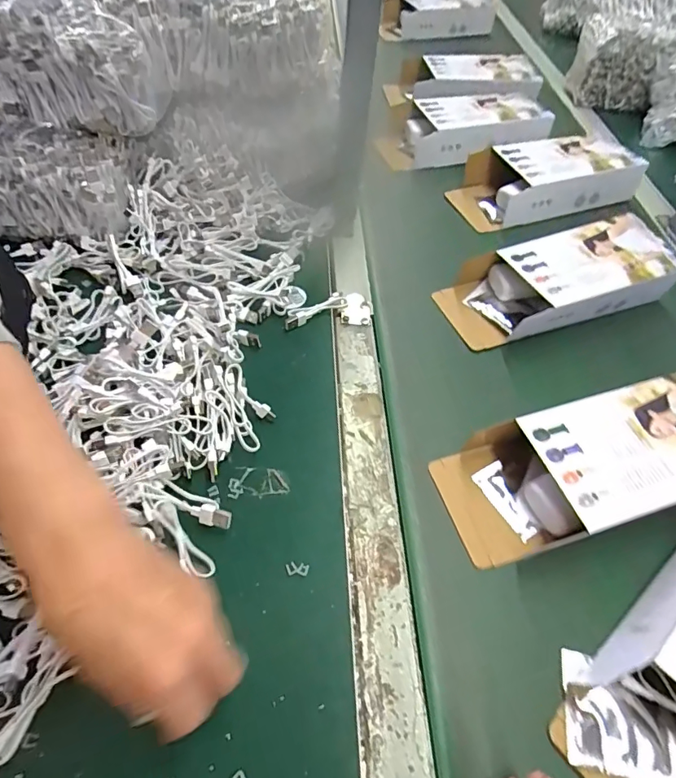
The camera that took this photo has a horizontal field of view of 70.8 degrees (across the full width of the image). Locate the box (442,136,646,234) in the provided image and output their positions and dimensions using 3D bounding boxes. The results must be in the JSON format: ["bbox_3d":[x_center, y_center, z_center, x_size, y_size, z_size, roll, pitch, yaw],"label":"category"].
[{"bbox_3d":[0.280,-0.290,0.651,0.235,0.060,0.109,-15,54,-14],"label":"box"}]

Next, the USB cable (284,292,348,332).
[{"bbox_3d":[-0.023,-0.082,0.491,0.076,0.012,0.019,-27,60,-23],"label":"USB cable"}]

